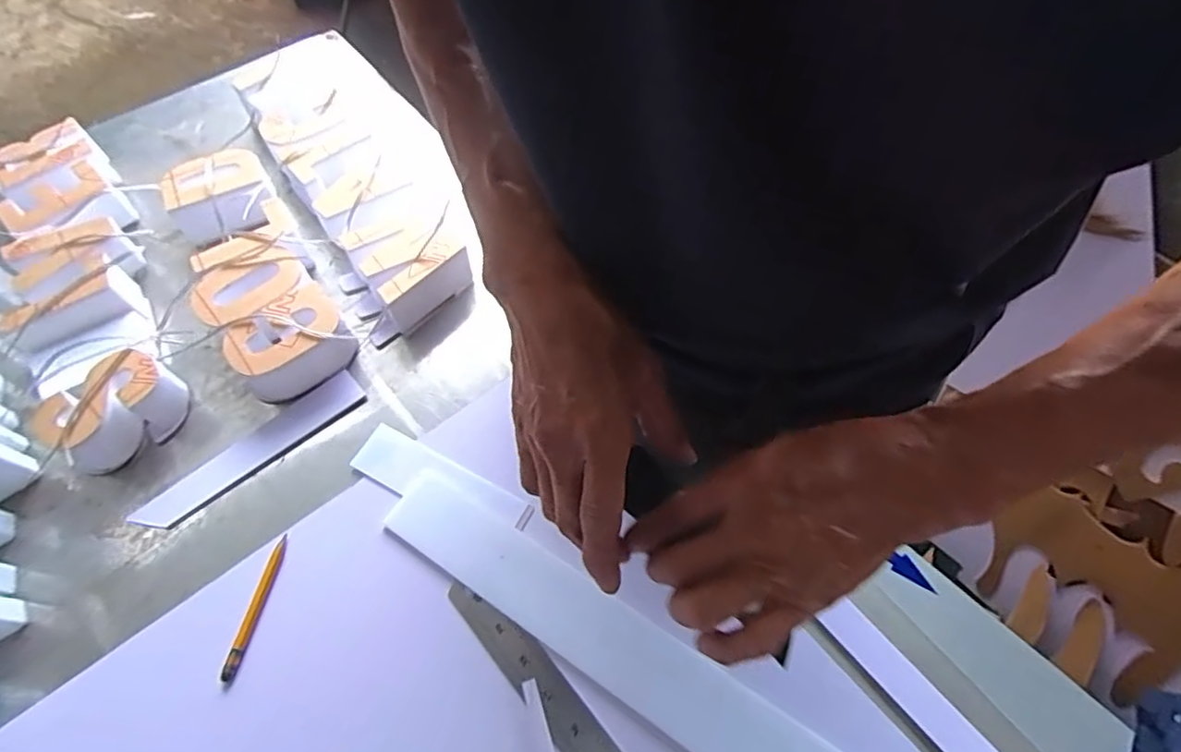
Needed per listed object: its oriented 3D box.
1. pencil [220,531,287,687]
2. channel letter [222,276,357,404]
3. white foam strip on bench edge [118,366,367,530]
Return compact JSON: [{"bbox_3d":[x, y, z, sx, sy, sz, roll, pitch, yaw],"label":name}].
[{"bbox_3d":[-0.221,0.150,0.408,0.009,0.007,0.091,8,61,4],"label":"pencil"},{"bbox_3d":[-0.233,-0.023,0.485,0.086,0.046,0.065,-35,66,-17],"label":"channel letter"},{"bbox_3d":[-0.252,0.057,0.470,0.171,0.008,0.034,-38,67,-19],"label":"white foam strip on bench edge"}]

